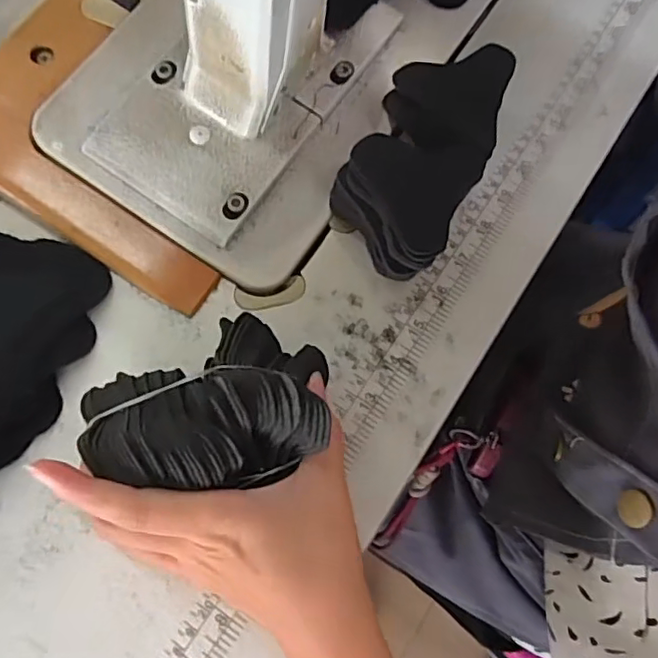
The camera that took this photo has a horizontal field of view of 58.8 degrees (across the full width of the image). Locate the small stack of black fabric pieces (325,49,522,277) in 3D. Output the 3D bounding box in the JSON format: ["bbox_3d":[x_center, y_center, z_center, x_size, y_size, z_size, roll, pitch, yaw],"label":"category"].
[{"bbox_3d":[0.052,-0.099,0.333,0.070,0.049,0.152,22,75,7],"label":"small stack of black fabric pieces"}]

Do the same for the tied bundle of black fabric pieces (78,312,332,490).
[{"bbox_3d":[-0.054,0.036,0.271,0.108,0.057,0.078,-25,75,-7],"label":"tied bundle of black fabric pieces"}]

